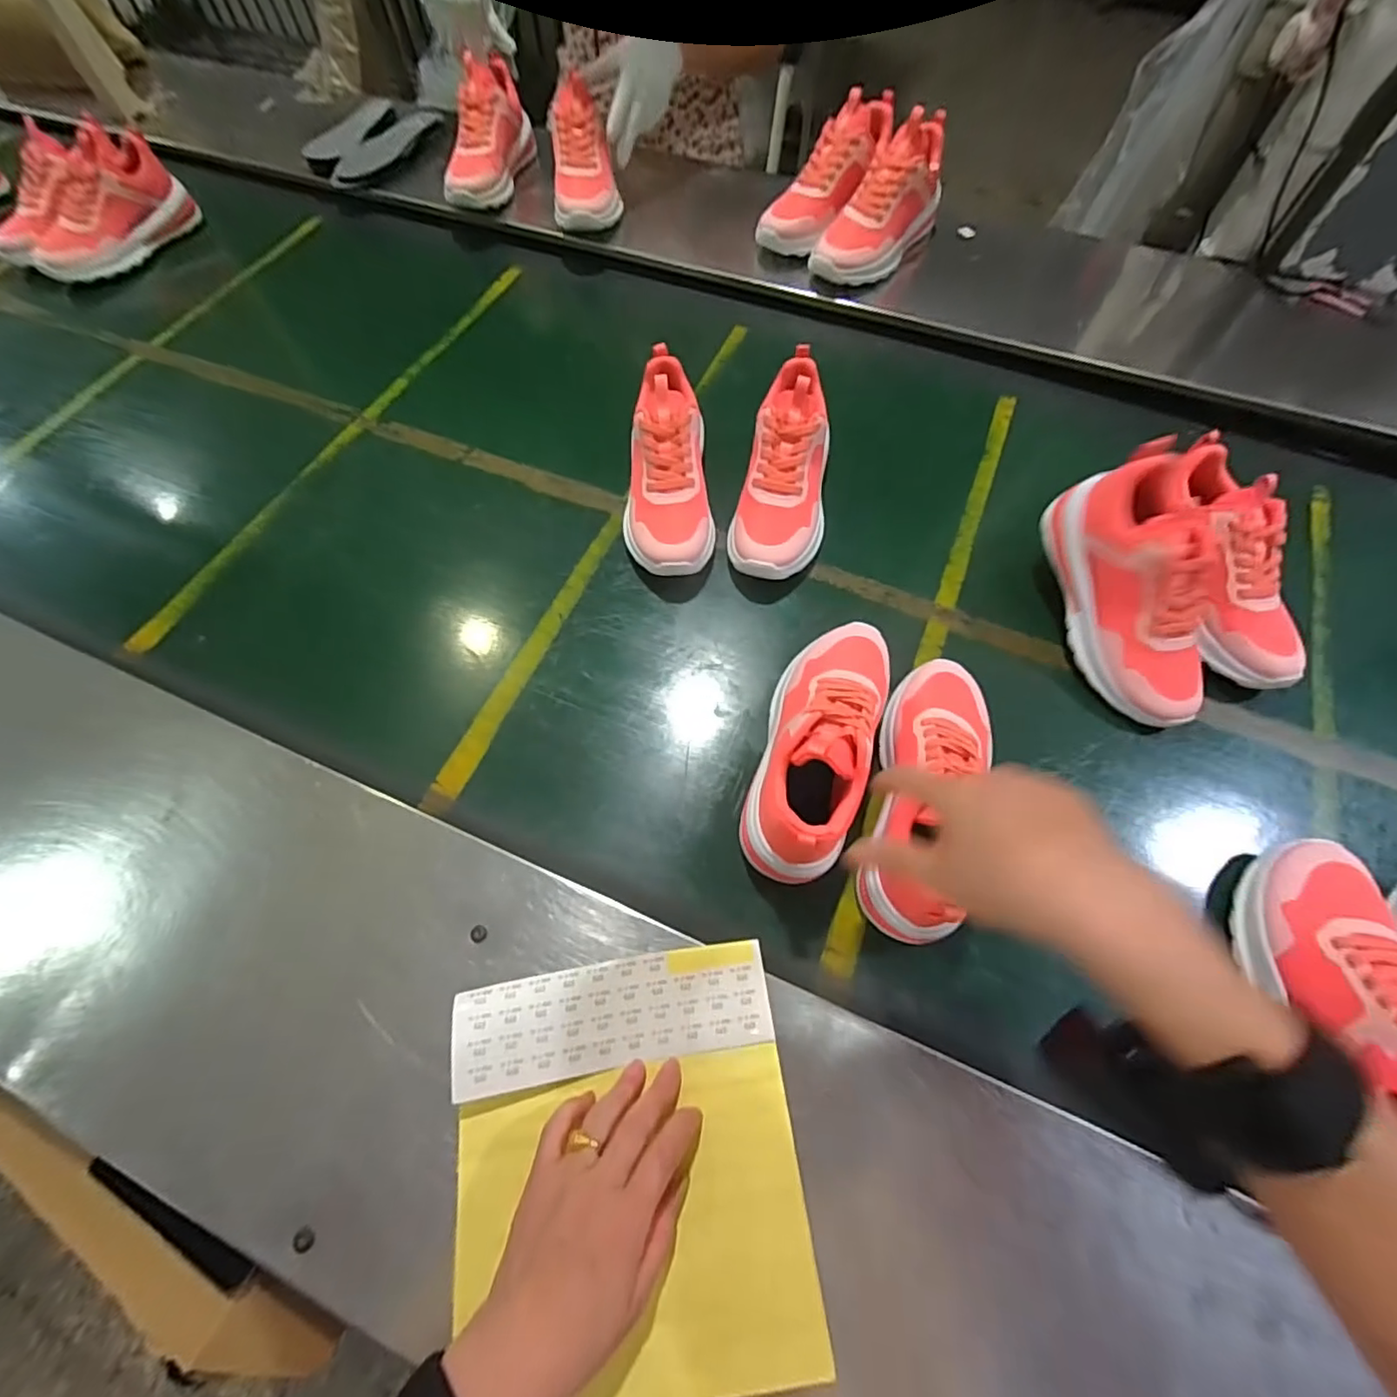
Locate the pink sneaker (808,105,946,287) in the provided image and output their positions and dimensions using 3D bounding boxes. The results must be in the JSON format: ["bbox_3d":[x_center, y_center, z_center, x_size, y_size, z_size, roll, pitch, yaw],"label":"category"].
[{"bbox_3d":[0.233,-0.618,0.744,0.077,0.109,0.193,38,71,20],"label":"pink sneaker"}]

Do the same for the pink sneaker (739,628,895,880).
[{"bbox_3d":[0.098,0.029,0.486,0.088,0.109,0.229,17,55,10],"label":"pink sneaker"}]

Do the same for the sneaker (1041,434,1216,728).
[{"bbox_3d":[0.396,-0.095,0.536,0.094,0.095,0.230,-12,92,-3],"label":"sneaker"}]

